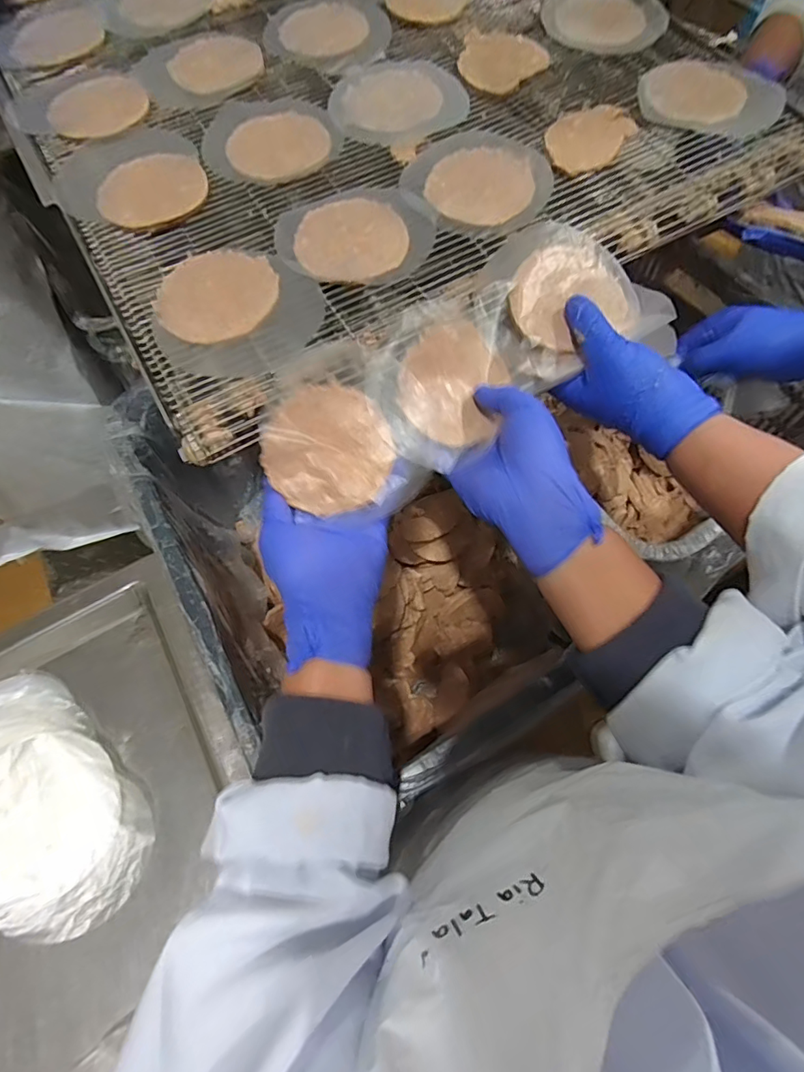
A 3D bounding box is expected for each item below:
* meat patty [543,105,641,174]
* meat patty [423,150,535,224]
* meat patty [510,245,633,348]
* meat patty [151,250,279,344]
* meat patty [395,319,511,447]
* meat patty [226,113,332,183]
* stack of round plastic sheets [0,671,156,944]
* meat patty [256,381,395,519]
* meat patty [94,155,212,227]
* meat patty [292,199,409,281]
[{"bbox_3d":[0.160,-0.344,0.431,0.058,0.013,0.090,36,72,17],"label":"meat patty"},{"bbox_3d":[0.064,-0.290,0.412,0.085,0.005,0.081,2,65,4],"label":"meat patty"},{"bbox_3d":[0.124,-0.181,0.376,0.087,0.007,0.076,-26,85,-10],"label":"meat patty"},{"bbox_3d":[-0.138,-0.180,0.373,0.081,0.010,0.087,-1,65,3],"label":"meat patty"},{"bbox_3d":[0.039,-0.111,0.367,0.079,0.009,0.083,0,89,-13],"label":"meat patty"},{"bbox_3d":[-0.107,-0.340,0.437,0.085,0.013,0.077,-16,65,-4],"label":"meat patty"},{"bbox_3d":[-0.320,0.225,0.415,0.227,0.028,0.151,40,73,19],"label":"stack of round plastic sheets"},{"bbox_3d":[-0.051,-0.060,0.350,0.087,0.007,0.084,-25,100,-10],"label":"meat patty"},{"bbox_3d":[-0.209,-0.291,0.419,0.086,0.009,0.084,-1,65,3],"label":"meat patty"},{"bbox_3d":[-0.040,-0.232,0.391,0.084,0.008,0.078,-14,65,-3],"label":"meat patty"}]

